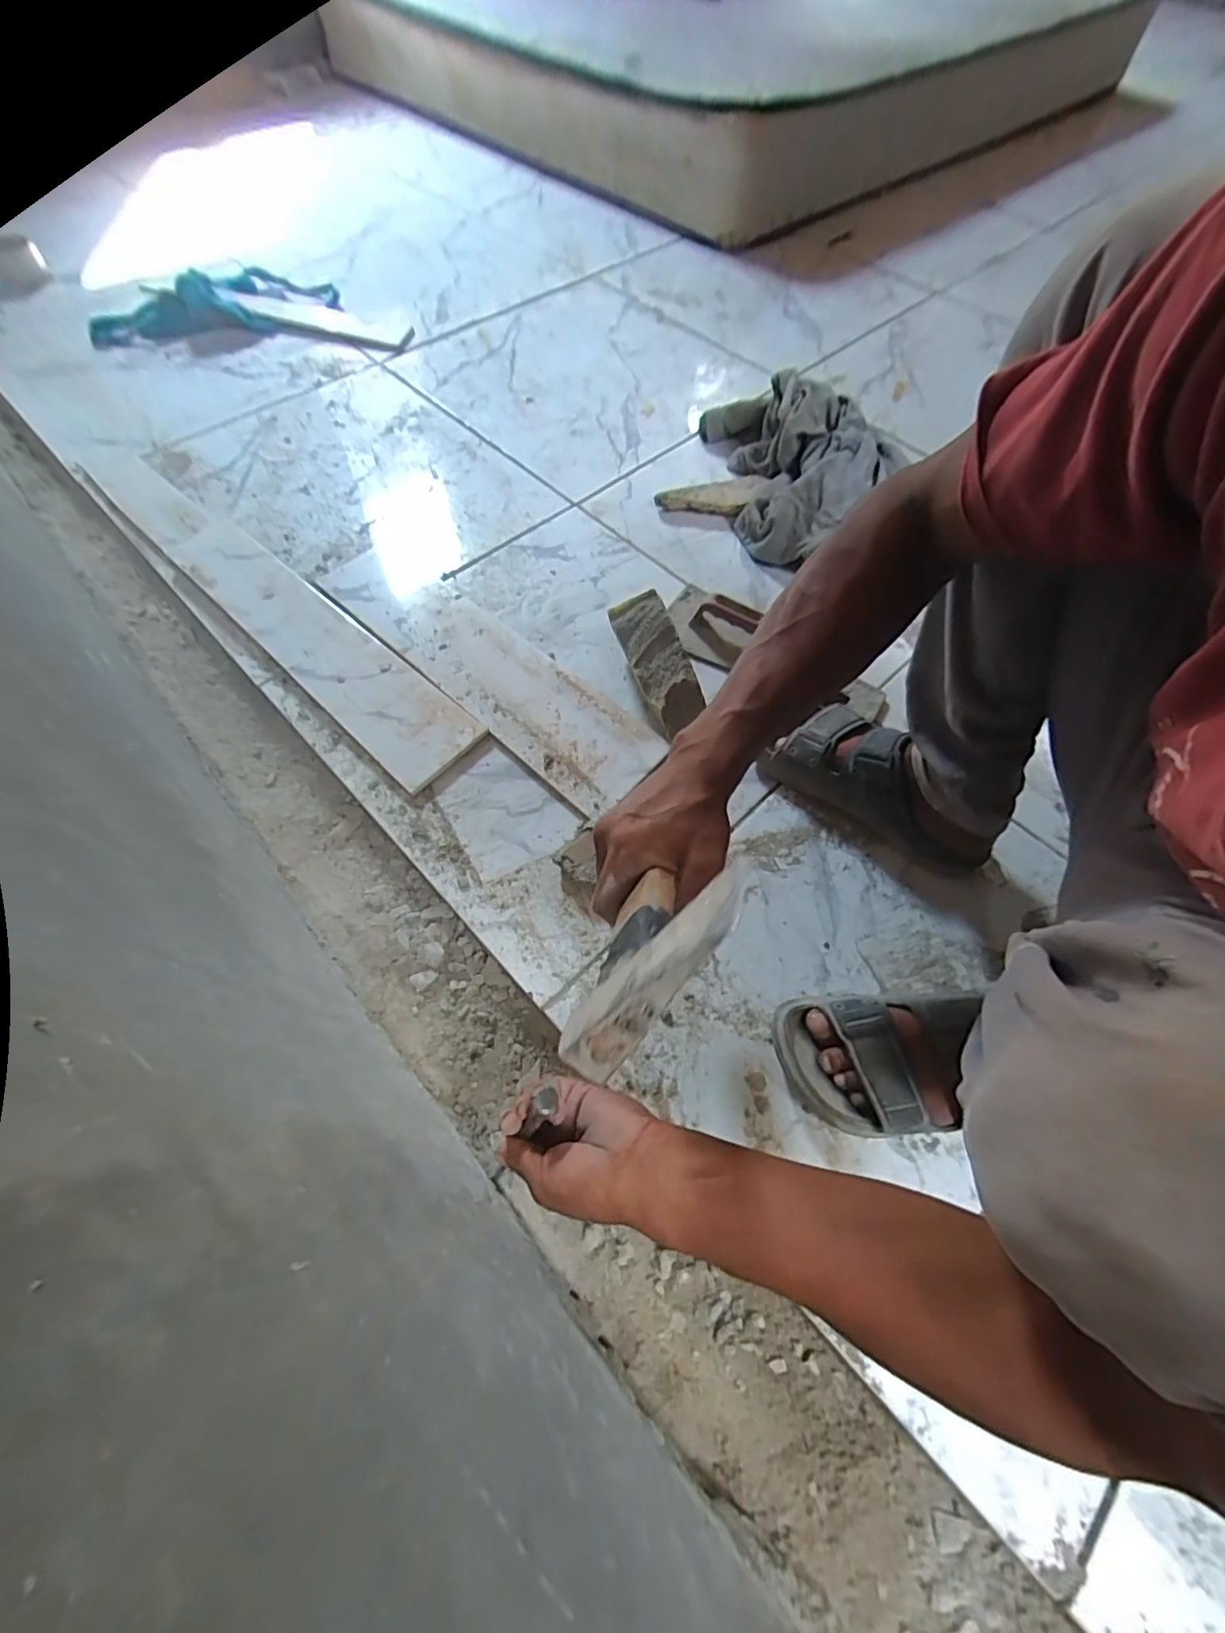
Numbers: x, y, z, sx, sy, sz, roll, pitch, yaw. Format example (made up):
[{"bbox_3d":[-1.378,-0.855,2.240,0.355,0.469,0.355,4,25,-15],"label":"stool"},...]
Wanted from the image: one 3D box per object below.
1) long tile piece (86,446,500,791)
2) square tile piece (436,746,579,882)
[{"bbox_3d":[-0.428,-0.270,0.686,0.678,0.020,0.103,39,68,14],"label":"long tile piece"},{"bbox_3d":[-0.115,-0.006,0.596,0.107,0.004,0.133,-33,70,-18],"label":"square tile piece"}]

